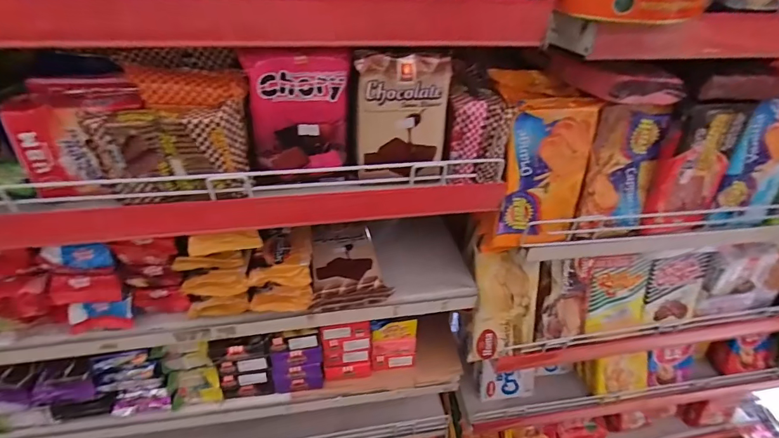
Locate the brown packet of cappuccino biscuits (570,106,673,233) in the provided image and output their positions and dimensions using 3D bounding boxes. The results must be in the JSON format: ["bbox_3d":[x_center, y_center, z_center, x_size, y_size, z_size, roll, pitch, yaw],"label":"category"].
[{"bbox_3d":[0.311,-0.061,0.556,0.113,0.175,0.026,-4,26,-13],"label":"brown packet of cappuccino biscuits"}]

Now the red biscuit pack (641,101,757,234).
[{"bbox_3d":[0.414,-0.066,0.557,0.099,0.181,0.032,-9,38,-16],"label":"red biscuit pack"}]

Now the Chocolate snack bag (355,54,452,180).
[{"bbox_3d":[0.017,-0.108,0.454,0.102,0.137,0.023,-3,37,-8],"label":"Chocolate snack bag"}]

